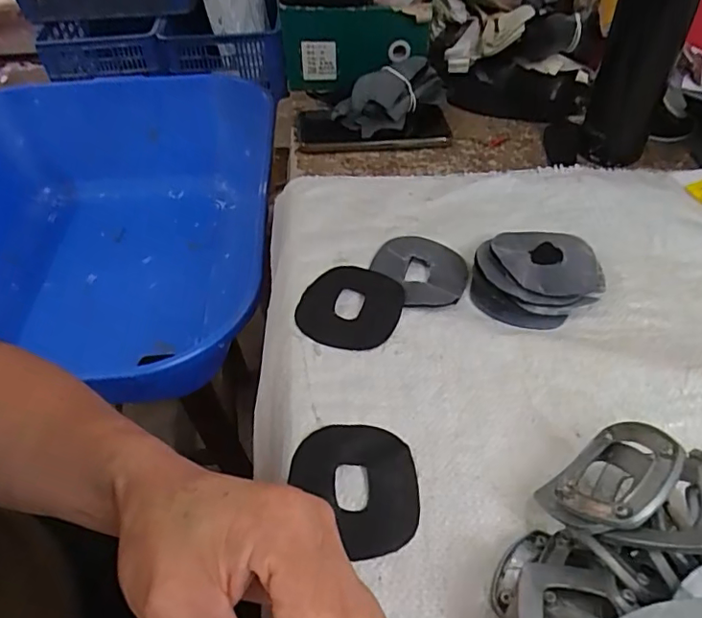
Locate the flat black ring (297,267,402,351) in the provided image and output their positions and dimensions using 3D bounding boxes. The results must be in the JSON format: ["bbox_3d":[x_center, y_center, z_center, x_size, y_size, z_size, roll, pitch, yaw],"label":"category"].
[{"bbox_3d":[0.000,-0.003,0.421,0.074,0.005,0.079,0,47,0],"label":"flat black ring"}]

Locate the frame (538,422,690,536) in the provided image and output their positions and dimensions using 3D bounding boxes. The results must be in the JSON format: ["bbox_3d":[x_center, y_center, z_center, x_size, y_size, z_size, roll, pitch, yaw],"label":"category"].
[{"bbox_3d":[0.137,0.090,0.292,0.068,0.016,0.065,-39,14,-5],"label":"frame"}]

